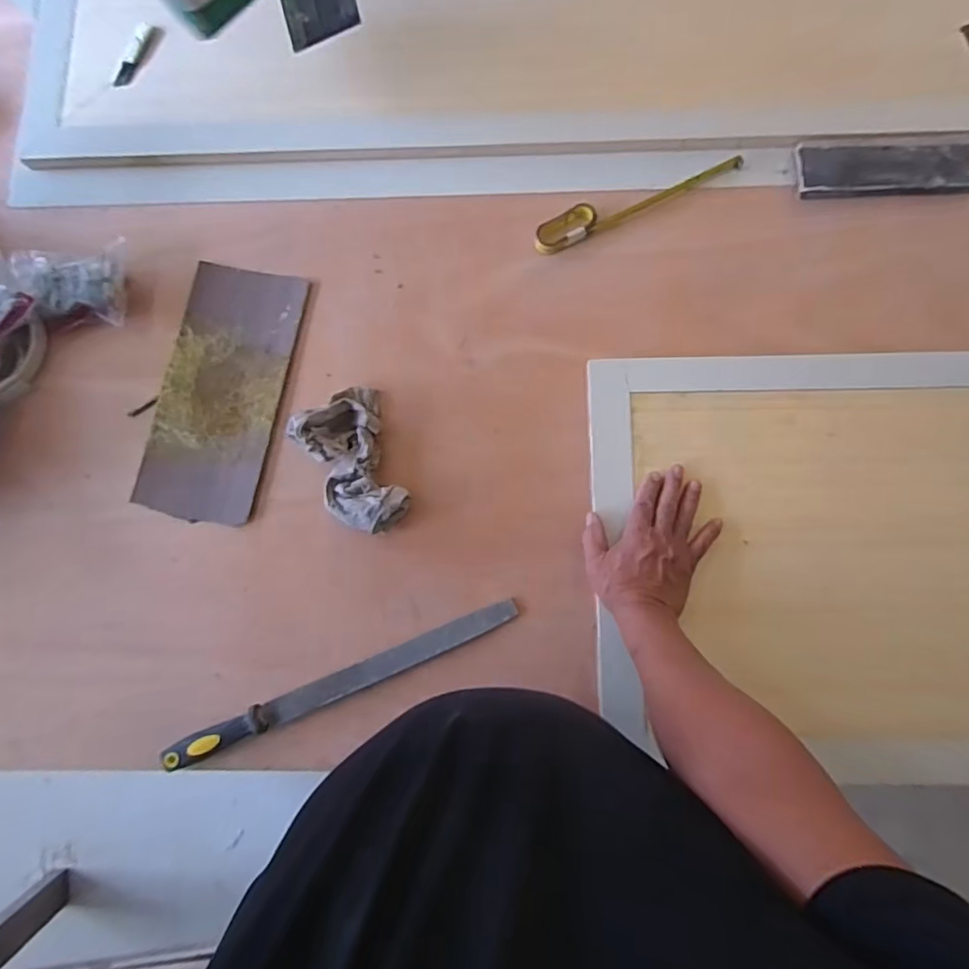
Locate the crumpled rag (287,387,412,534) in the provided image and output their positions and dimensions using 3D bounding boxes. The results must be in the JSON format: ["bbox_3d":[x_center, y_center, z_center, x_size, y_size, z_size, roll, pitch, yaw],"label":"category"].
[{"bbox_3d":[-0.149,-0.026,0.664,0.111,0.046,0.168,-30,81,-2],"label":"crumpled rag"}]

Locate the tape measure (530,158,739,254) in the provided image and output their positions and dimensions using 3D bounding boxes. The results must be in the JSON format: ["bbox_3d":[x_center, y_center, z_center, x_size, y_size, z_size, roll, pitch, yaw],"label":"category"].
[{"bbox_3d":[0.193,-0.361,0.716,0.281,0.013,0.046,-23,80,-1],"label":"tape measure"}]

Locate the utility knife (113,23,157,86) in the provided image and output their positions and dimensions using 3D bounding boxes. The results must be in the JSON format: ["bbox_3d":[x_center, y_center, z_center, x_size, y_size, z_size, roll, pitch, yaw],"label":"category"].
[{"bbox_3d":[-0.476,-0.582,0.773,0.025,0.016,0.093,27,83,7],"label":"utility knife"}]

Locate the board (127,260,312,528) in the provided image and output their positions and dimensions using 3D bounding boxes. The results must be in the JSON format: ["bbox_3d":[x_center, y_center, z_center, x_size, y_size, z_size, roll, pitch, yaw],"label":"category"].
[{"bbox_3d":[-0.323,-0.116,0.703,0.143,0.011,0.313,11,82,4],"label":"board"}]

